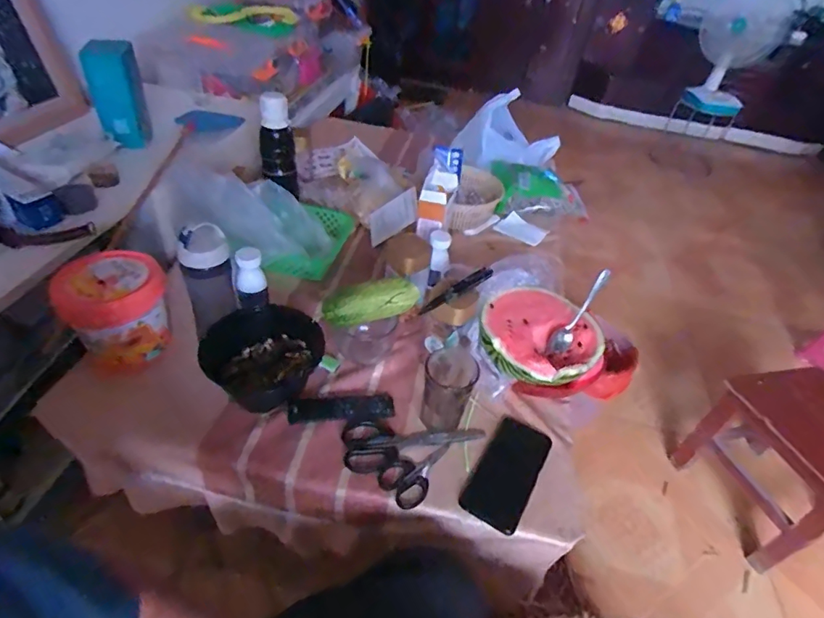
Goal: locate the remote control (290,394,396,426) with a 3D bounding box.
[{"bbox_3d":[-0.101,0.146,0.701,0.148,0.022,0.032,-2,43,-11],"label":"remote control"}]

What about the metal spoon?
[{"bbox_3d":[0.255,0.008,0.735,0.029,0.017,0.156,35,84,27],"label":"metal spoon"}]

